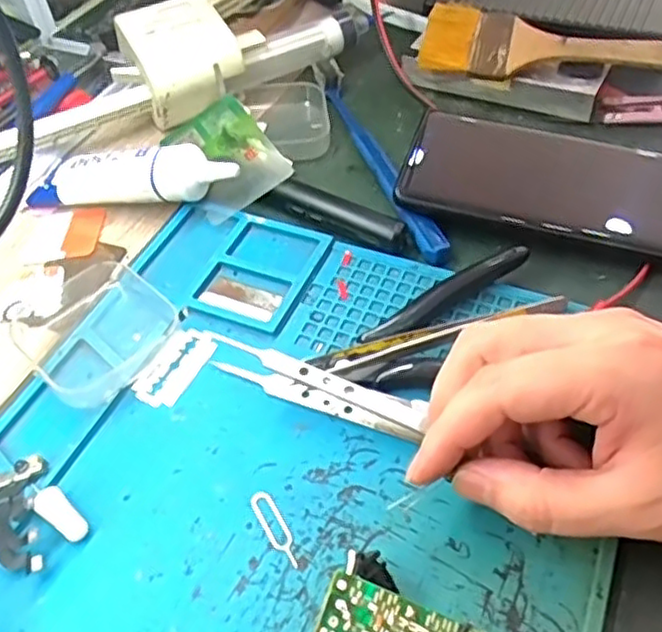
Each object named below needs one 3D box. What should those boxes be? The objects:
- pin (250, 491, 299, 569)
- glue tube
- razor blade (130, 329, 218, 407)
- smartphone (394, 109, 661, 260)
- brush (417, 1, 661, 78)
[{"bbox_3d":[-0.021,0.079,0.259,0.009,0.004,0.033,-25,52,-17],"label":"pin"},{"bbox_3d":[-0.112,-0.077,0.378,0.127,0.023,0.027,-1,48,19],"label":"glue tube"},{"bbox_3d":[-0.071,0.022,0.312,0.024,0.004,0.042,21,54,21],"label":"razor blade"},{"bbox_3d":[0.122,-0.069,0.358,0.162,0.010,0.076,14,55,11],"label":"smartphone"},{"bbox_3d":[0.138,-0.164,0.421,0.161,0.014,0.059,12,59,13],"label":"brush"}]

